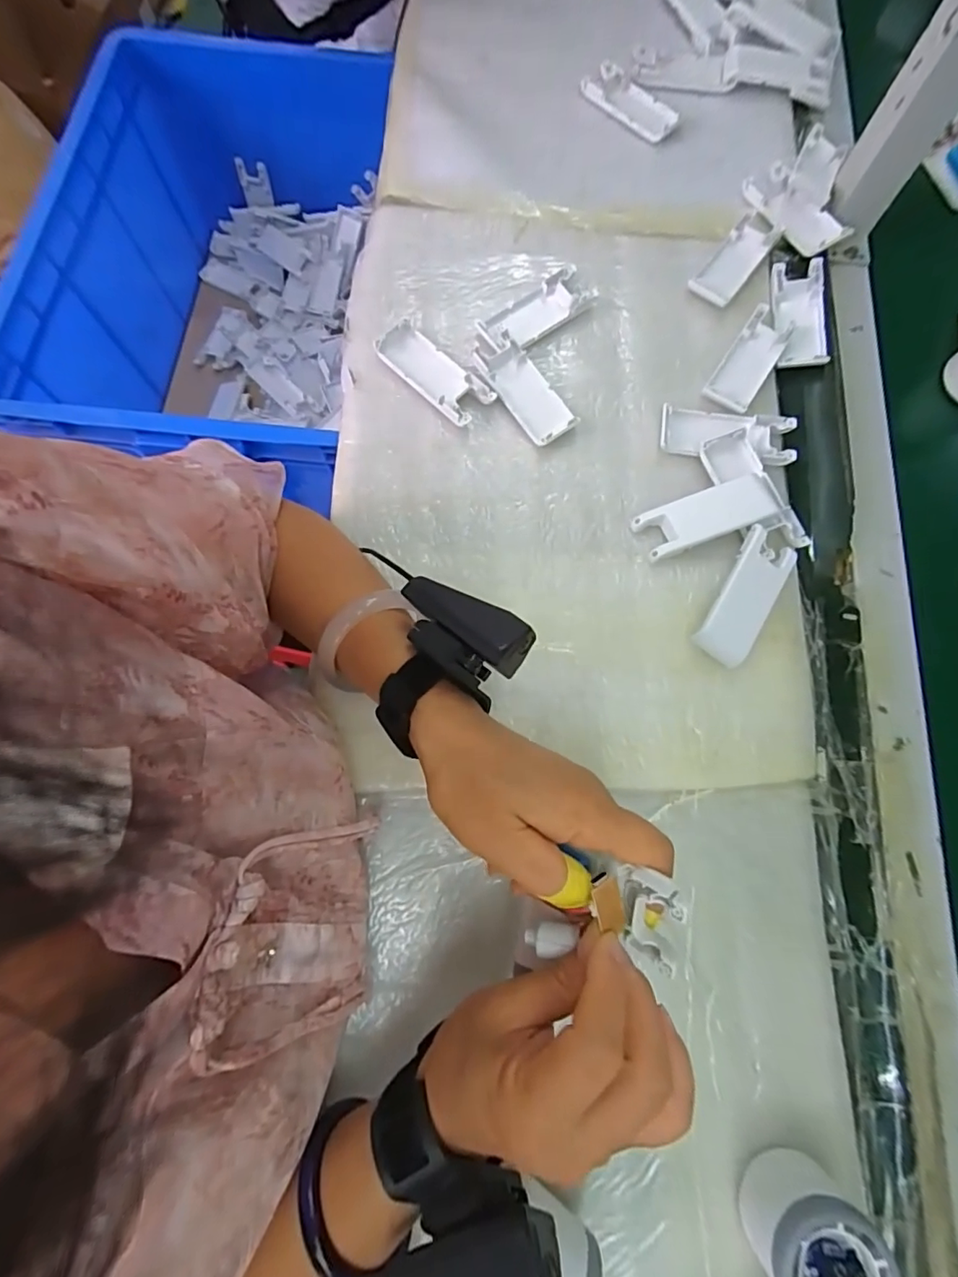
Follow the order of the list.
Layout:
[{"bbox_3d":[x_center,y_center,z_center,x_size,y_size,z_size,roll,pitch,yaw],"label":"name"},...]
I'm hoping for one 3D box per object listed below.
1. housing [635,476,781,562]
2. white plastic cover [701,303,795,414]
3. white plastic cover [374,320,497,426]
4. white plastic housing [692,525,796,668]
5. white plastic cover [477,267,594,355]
[{"bbox_3d":[0.174,-0.093,0.396,0.106,0.017,0.039,-18,77,-5],"label":"housing"},{"bbox_3d":[0.228,-0.235,0.436,0.038,0.006,0.105,34,79,7],"label":"white plastic cover"},{"bbox_3d":[-0.038,-0.217,0.429,0.102,0.014,0.040,42,80,9],"label":"white plastic cover"},{"bbox_3d":[0.194,-0.029,0.380,0.039,0.017,0.101,31,78,7],"label":"white plastic housing"},{"bbox_3d":[0.046,-0.277,0.442,0.114,0.015,0.040,-33,79,-8],"label":"white plastic cover"}]

